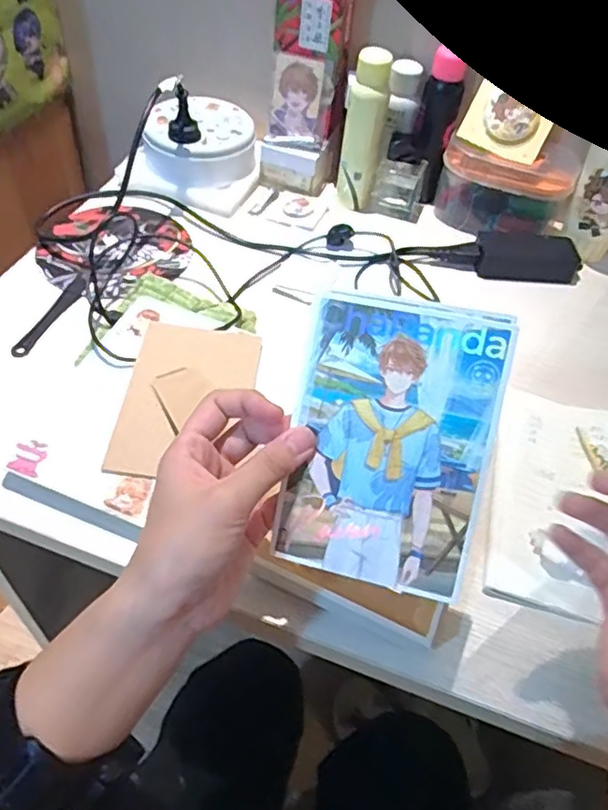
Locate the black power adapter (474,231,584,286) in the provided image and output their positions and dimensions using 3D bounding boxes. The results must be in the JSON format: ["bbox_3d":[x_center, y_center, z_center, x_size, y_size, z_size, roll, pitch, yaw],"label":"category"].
[{"bbox_3d":[0.250,-0.163,0.680,0.118,0.033,0.050,6,49,-1],"label":"black power adapter"}]

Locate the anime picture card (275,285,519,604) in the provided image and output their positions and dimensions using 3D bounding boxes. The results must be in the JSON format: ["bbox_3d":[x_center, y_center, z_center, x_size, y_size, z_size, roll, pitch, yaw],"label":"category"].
[{"bbox_3d":[0.045,0.021,0.310,0.098,0.145,0.004,12,7,11],"label":"anime picture card"}]

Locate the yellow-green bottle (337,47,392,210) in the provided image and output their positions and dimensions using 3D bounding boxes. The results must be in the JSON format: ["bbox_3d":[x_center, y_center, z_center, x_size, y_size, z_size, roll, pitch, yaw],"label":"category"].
[{"bbox_3d":[0.067,-0.305,0.686,0.044,0.167,0.035,12,50,4],"label":"yellow-green bottle"}]

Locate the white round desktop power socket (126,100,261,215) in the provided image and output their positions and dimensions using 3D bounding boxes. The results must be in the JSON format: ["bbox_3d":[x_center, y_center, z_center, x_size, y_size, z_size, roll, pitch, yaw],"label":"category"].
[{"bbox_3d":[-0.124,-0.302,0.726,0.136,0.070,0.125,3,50,-4],"label":"white round desktop power socket"}]

